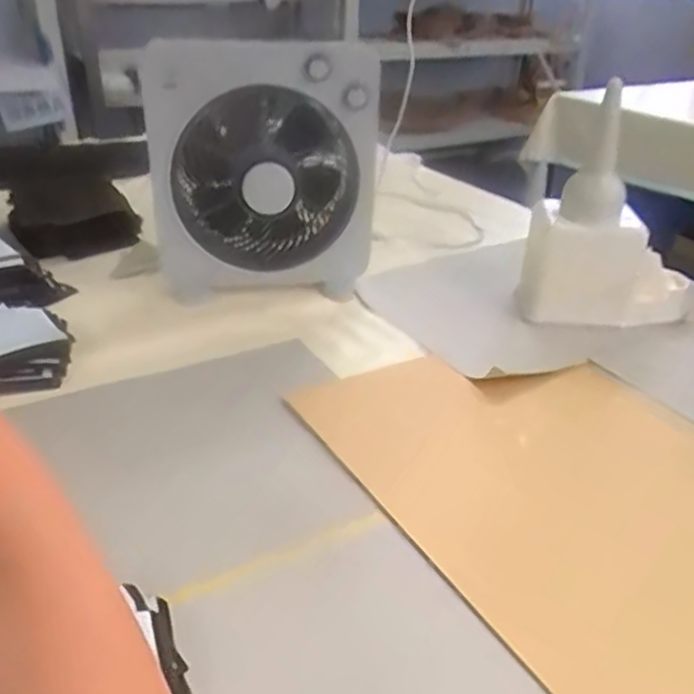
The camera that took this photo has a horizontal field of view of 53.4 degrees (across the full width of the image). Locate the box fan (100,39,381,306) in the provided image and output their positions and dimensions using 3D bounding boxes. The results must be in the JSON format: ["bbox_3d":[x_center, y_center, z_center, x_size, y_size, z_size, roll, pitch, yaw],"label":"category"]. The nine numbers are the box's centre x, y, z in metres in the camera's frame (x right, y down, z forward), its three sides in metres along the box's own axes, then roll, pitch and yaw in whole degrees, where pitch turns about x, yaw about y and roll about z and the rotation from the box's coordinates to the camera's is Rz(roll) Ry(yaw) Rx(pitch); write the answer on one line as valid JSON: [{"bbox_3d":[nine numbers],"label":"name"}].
[{"bbox_3d":[-0.130,-0.259,1.052,0.345,0.363,0.102,-2,30,-7],"label":"box fan"}]

